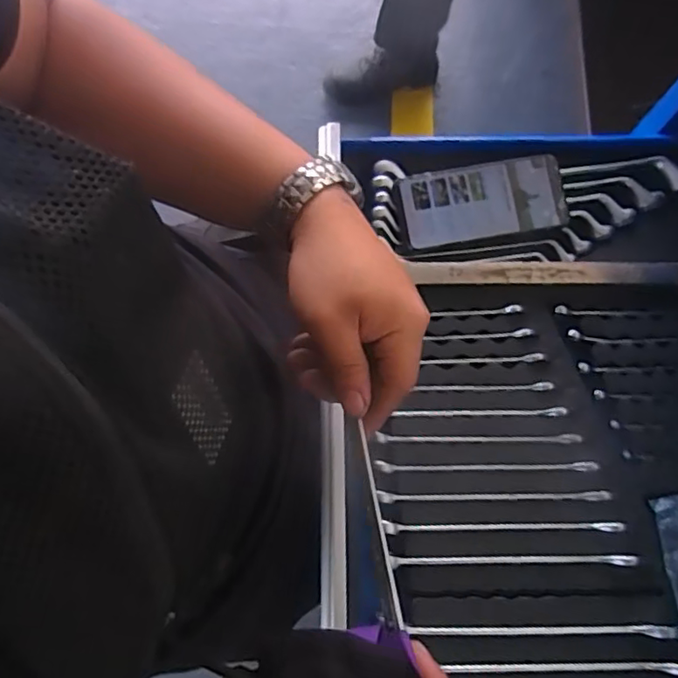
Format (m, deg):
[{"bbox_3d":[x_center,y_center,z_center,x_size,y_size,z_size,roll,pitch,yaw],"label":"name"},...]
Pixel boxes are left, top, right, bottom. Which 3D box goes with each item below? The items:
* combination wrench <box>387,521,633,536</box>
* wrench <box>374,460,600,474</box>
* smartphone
[{"bbox_3d":[0.143,0.165,0.510,0.206,0.018,0.010,0,78,0],"label":"combination wrench"},{"bbox_3d":[0.131,0.115,0.522,0.195,0.017,0.009,0,78,0],"label":"wrench"},{"bbox_3d":[0.142,-0.134,0.575,0.162,0.013,0.074,-9,78,-2],"label":"smartphone"}]

